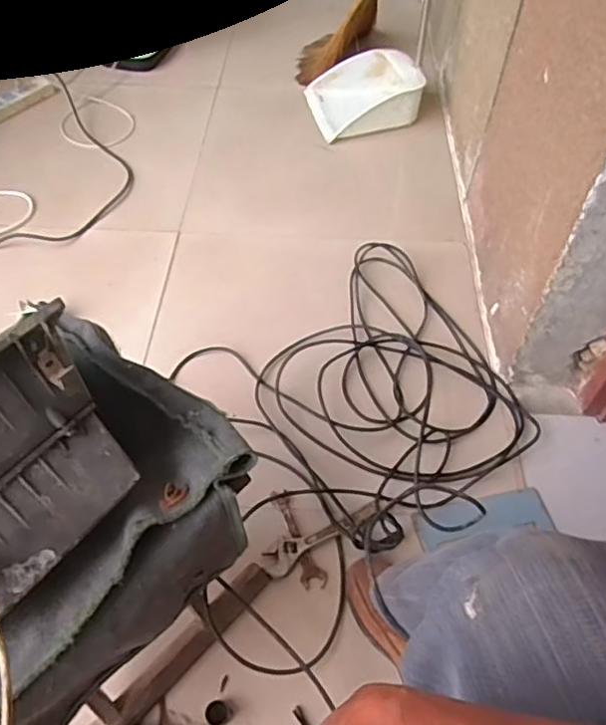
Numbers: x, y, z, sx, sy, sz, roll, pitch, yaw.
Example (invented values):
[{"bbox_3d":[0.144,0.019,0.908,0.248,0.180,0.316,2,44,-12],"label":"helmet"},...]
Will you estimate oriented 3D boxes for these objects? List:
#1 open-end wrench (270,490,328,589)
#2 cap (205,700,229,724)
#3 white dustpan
[{"bbox_3d":[-0.006,0.247,0.856,0.036,0.007,0.148,-14,57,-15],"label":"open-end wrench"},{"bbox_3d":[-0.102,0.414,0.716,0.026,0.008,0.026,3,54,-4],"label":"cap"},{"bbox_3d":[0.152,-0.671,1.499,0.250,0.140,0.228,-11,53,-10],"label":"white dustpan"}]

